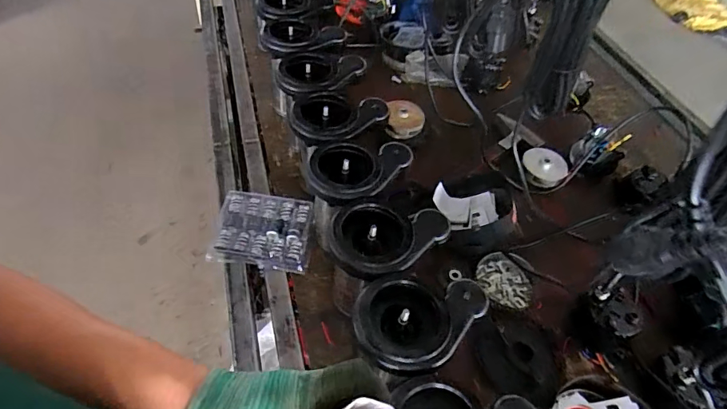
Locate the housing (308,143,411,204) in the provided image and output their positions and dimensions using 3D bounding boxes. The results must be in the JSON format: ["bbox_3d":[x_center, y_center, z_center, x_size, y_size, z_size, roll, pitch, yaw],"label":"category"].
[{"bbox_3d":[-0.013,-0.057,0.703,0.127,0.034,0.170,33,55,20],"label":"housing"}]

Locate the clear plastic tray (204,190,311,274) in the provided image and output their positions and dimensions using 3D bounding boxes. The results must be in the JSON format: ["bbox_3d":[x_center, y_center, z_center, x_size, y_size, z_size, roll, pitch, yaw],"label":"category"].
[{"bbox_3d":[-0.175,0.045,0.792,0.156,0.037,0.140,6,50,0],"label":"clear plastic tray"}]

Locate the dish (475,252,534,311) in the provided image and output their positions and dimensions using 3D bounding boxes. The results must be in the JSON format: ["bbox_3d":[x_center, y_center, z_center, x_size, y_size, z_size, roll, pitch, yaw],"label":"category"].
[{"bbox_3d":[0.250,0.133,0.781,0.096,0.026,0.103,3,50,-3],"label":"dish"}]

